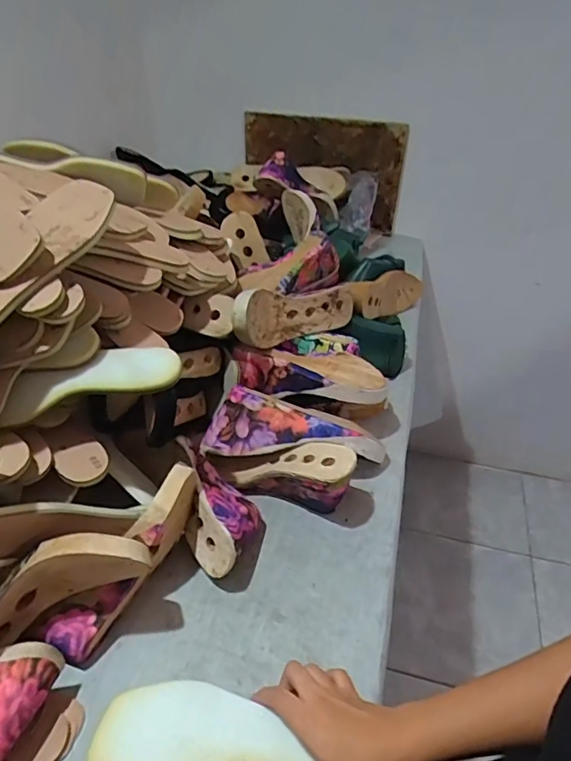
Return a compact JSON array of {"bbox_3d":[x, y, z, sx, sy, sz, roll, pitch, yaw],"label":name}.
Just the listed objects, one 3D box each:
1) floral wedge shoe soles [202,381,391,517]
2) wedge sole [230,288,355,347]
[{"bbox_3d":[0.006,0.092,0.670,0.219,0.102,0.109,12,41,13],"label":"floral wedge shoe soles"},{"bbox_3d":[0.013,-0.094,0.754,0.236,0.080,0.053,-11,39,-39],"label":"wedge sole"}]

